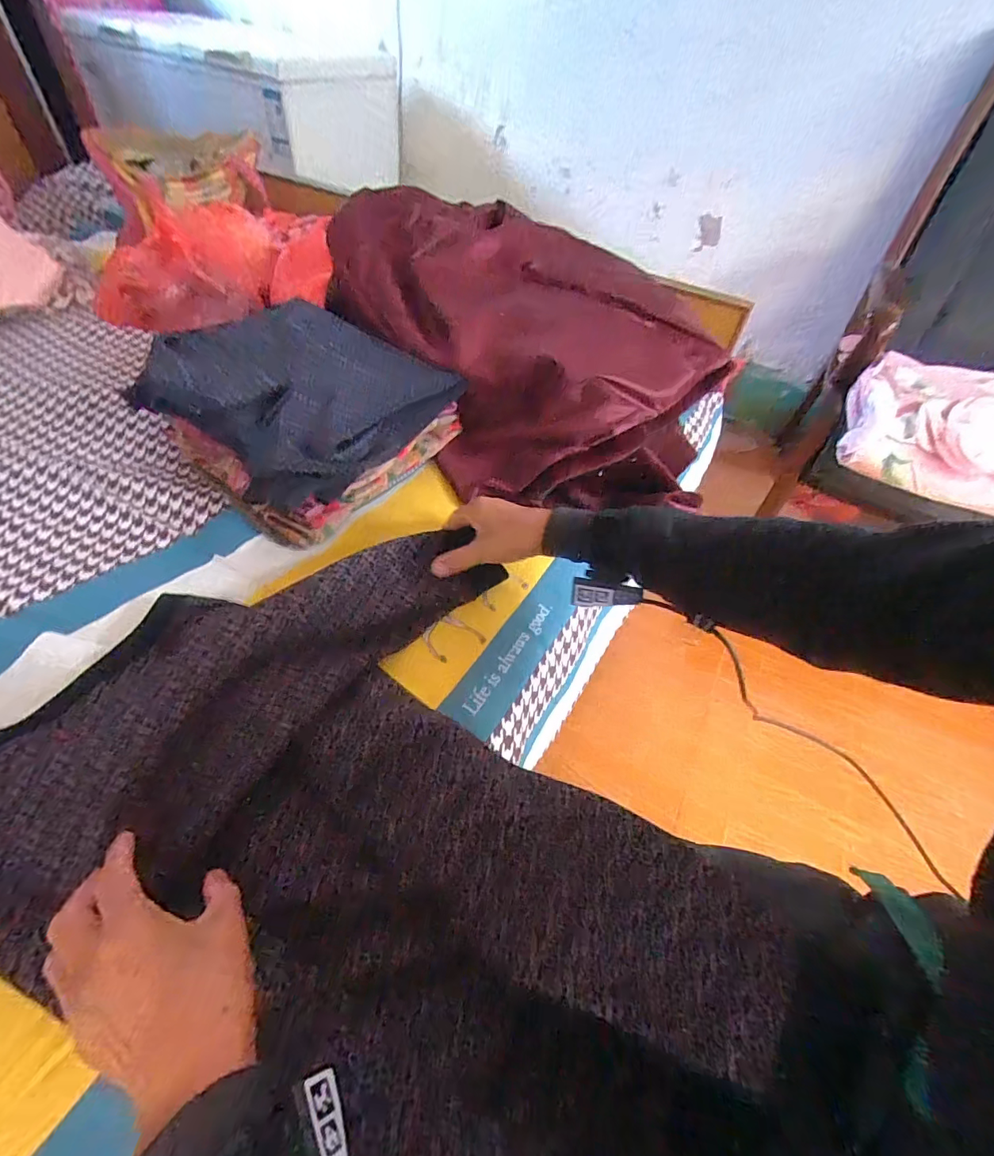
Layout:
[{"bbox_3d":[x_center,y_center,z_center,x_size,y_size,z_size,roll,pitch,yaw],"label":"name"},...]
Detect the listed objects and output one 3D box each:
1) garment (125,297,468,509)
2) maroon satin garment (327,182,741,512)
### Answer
[{"bbox_3d":[-0.266,-0.256,0.663,0.348,0.080,0.325,27,52,16],"label":"garment"},{"bbox_3d":[0.038,-0.339,0.732,0.600,0.242,0.391,7,49,-1],"label":"maroon satin garment"}]

